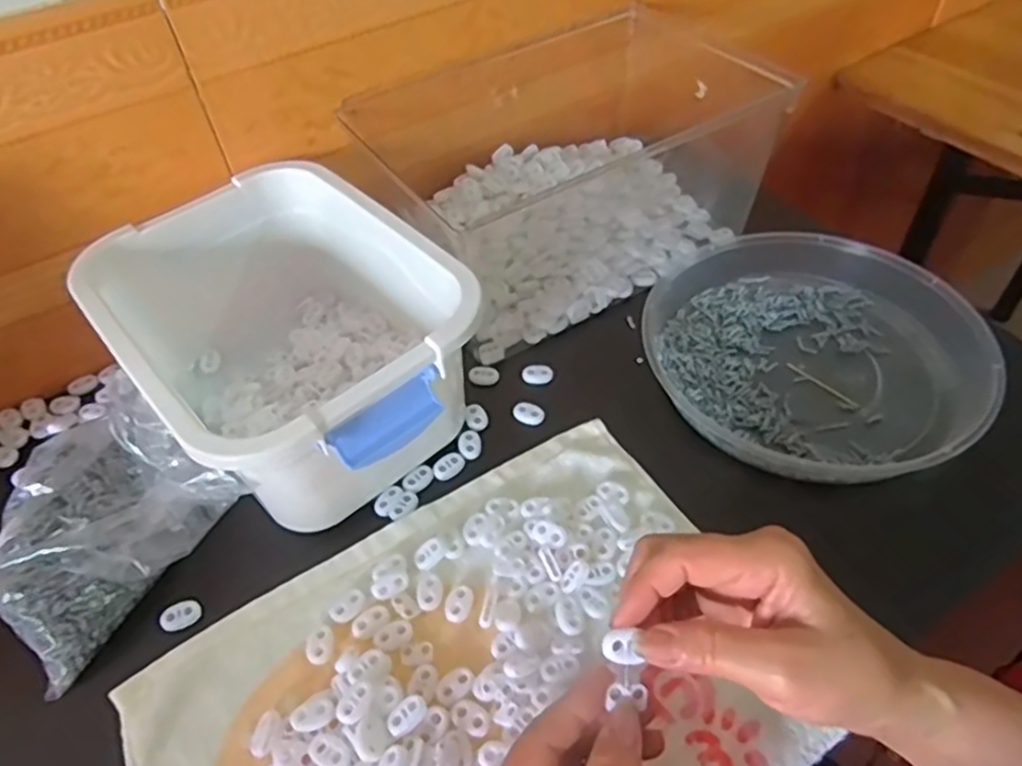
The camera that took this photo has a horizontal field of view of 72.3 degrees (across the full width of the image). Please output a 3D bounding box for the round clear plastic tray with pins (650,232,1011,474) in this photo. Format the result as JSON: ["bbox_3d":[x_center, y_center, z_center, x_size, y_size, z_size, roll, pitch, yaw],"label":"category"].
[{"bbox_3d":[0.218,-0.028,0.508,0.236,0.035,0.219,16,52,18],"label":"round clear plastic tray with pins"}]

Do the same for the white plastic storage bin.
[{"bbox_3d":[-0.149,-0.029,0.477,0.188,0.109,0.253,-34,54,-24],"label":"white plastic storage bin"}]

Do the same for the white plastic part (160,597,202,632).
[{"bbox_3d":[-0.197,0.139,0.418,0.023,0.004,0.016,-27,52,-18],"label":"white plastic part"}]

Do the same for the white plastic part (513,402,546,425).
[{"bbox_3d":[0.013,0.022,0.507,0.024,0.004,0.018,18,53,19],"label":"white plastic part"}]

